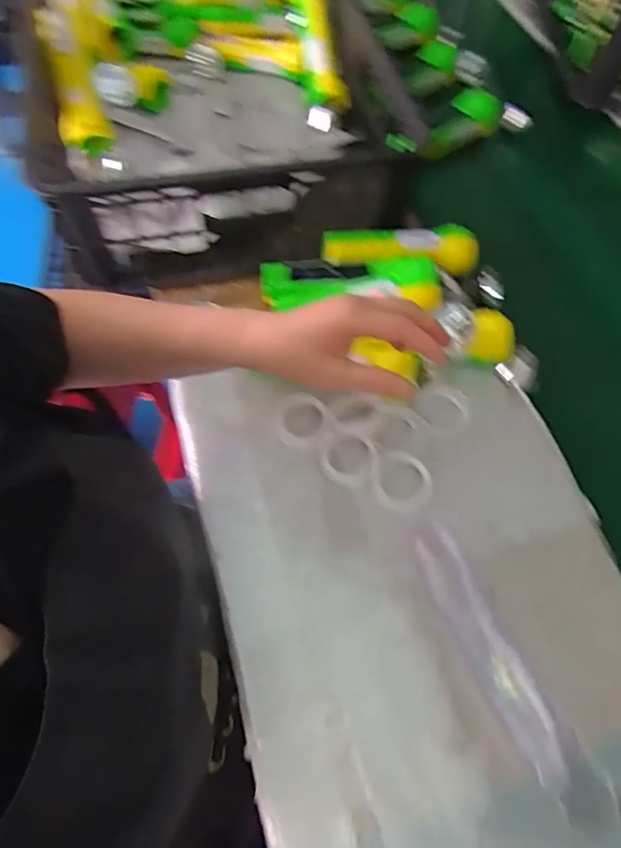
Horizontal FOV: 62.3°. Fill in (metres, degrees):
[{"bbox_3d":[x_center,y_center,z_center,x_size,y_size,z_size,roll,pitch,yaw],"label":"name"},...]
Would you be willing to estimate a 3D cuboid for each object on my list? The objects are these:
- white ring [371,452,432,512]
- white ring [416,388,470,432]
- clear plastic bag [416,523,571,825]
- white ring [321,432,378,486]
[{"bbox_3d":[0.085,0.053,0.476,0.055,0.011,0.052,1,61,-2],"label":"white ring"},{"bbox_3d":[0.133,-0.015,0.512,0.057,0.004,0.050,9,59,-11],"label":"white ring"},{"bbox_3d":[0.147,0.184,0.418,0.040,0.013,0.213,-21,64,-13],"label":"clear plastic bag"},{"bbox_3d":[0.037,0.031,0.480,0.048,0.014,0.049,37,66,16],"label":"white ring"}]

